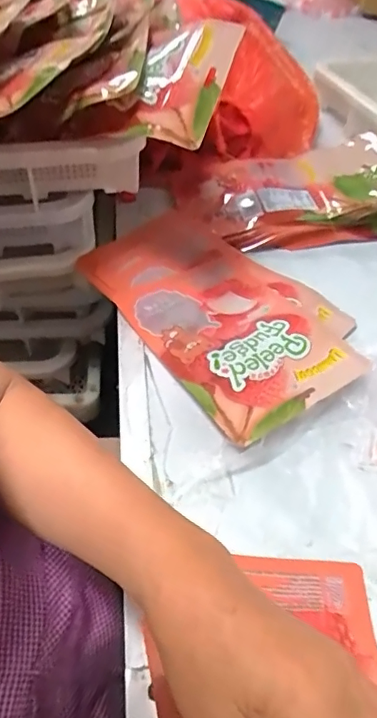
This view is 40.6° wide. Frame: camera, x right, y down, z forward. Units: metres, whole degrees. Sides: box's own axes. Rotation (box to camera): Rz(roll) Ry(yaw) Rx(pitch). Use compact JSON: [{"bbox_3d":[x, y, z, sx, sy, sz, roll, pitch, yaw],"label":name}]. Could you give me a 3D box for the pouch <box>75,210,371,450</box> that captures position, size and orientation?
[{"bbox_3d":[0.015,-0.055,0.511,0.155,0.023,0.300,-26,55,-25],"label":"pouch"}]

